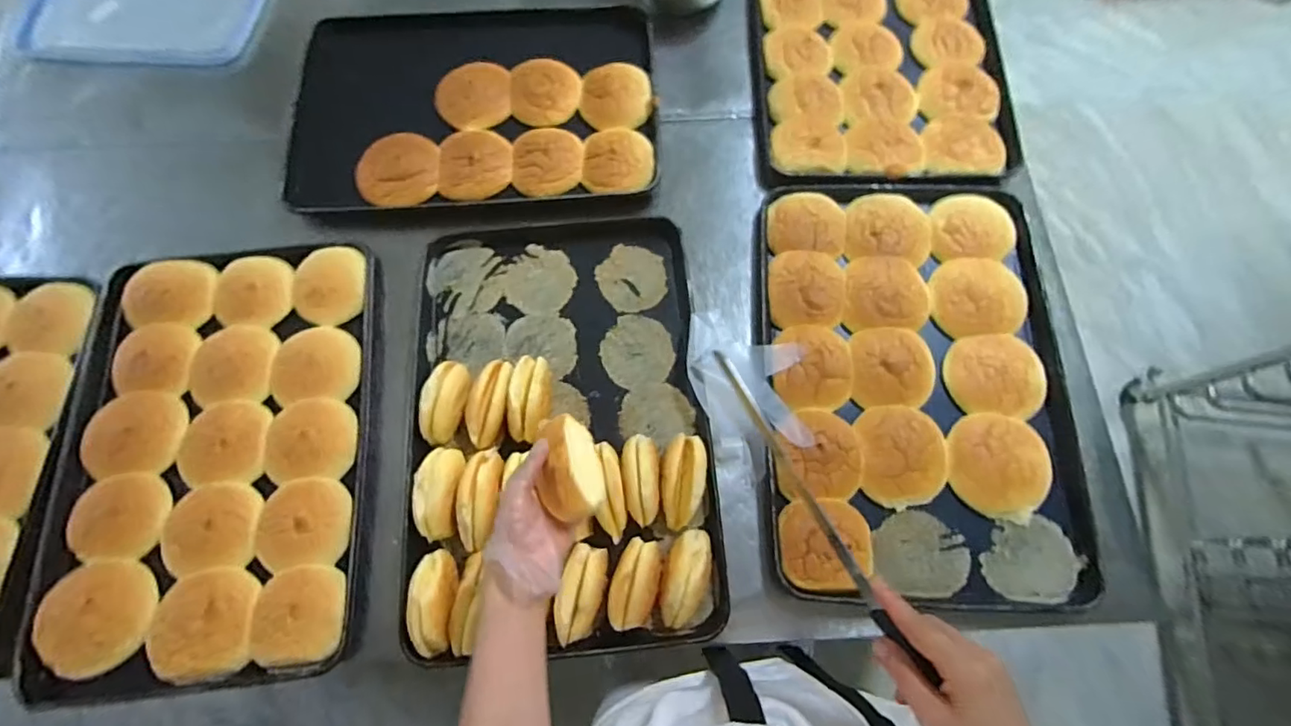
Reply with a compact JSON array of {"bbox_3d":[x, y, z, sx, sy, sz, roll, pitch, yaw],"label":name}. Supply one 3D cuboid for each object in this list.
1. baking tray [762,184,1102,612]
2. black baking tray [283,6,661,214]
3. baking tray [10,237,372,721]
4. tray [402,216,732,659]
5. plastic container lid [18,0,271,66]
[{"bbox_3d":[0.367,0.012,0.771,0.385,0.041,0.582,1,70,2],"label":"baking tray"},{"bbox_3d":[-0.273,-0.428,0.910,0.568,0.039,0.366,-4,70,0],"label":"black baking tray"},{"bbox_3d":[-0.568,0.110,0.748,0.385,0.030,0.573,-7,70,-1],"label":"baking tray"},{"bbox_3d":[-0.114,0.062,0.753,0.380,0.063,0.582,-6,70,-1],"label":"tray"},{"bbox_3d":[-0.890,-0.643,1.000,0.403,0.032,0.272,5,71,3],"label":"plastic container lid"}]

